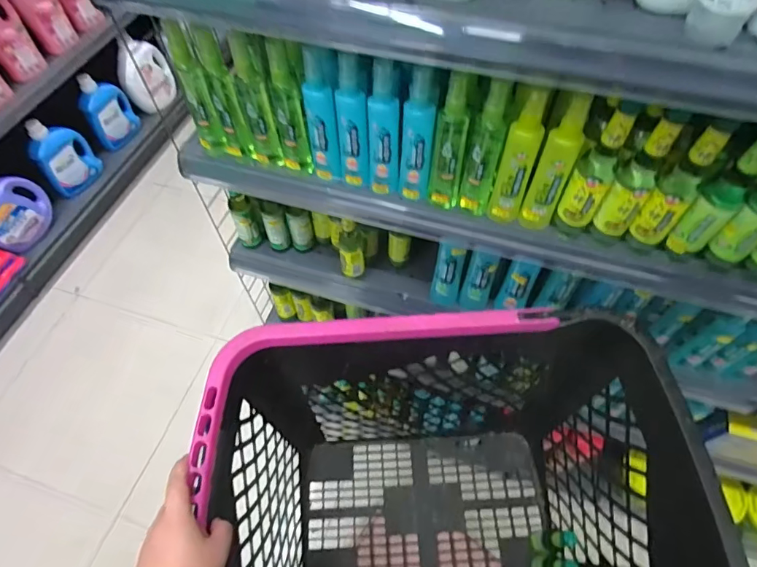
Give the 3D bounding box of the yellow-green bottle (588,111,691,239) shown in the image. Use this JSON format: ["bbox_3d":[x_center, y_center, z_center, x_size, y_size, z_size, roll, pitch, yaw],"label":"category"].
[{"bbox_3d":[0.263,-0.101,0.469,0.037,0.160,0.034,34,65,20],"label":"yellow-green bottle"}]

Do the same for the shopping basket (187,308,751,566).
[{"bbox_3d":[0.079,0.322,0.690,0.548,0.460,0.369,-5,58,-2],"label":"shopping basket"}]

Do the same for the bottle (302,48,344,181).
[{"bbox_3d":[-0.066,-0.196,0.538,0.035,0.172,0.035,5,53,4],"label":"bottle"}]

